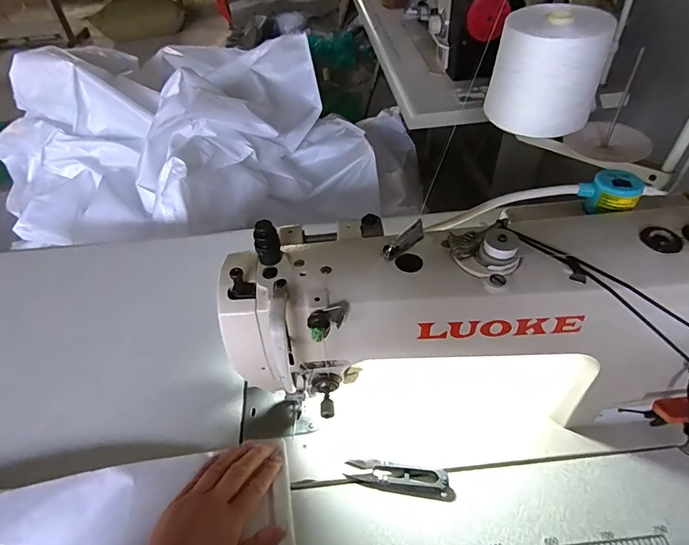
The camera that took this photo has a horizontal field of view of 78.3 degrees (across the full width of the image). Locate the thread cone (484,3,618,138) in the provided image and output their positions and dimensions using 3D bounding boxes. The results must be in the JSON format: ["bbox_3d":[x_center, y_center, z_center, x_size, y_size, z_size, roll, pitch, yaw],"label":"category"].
[{"bbox_3d":[0.317,-0.319,0.674,0.151,0.153,0.128,13,48,16],"label":"thread cone"}]

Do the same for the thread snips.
[{"bbox_3d":[0.056,0.205,0.422,0.105,0.010,0.026,6,46,10],"label":"thread snips"}]

